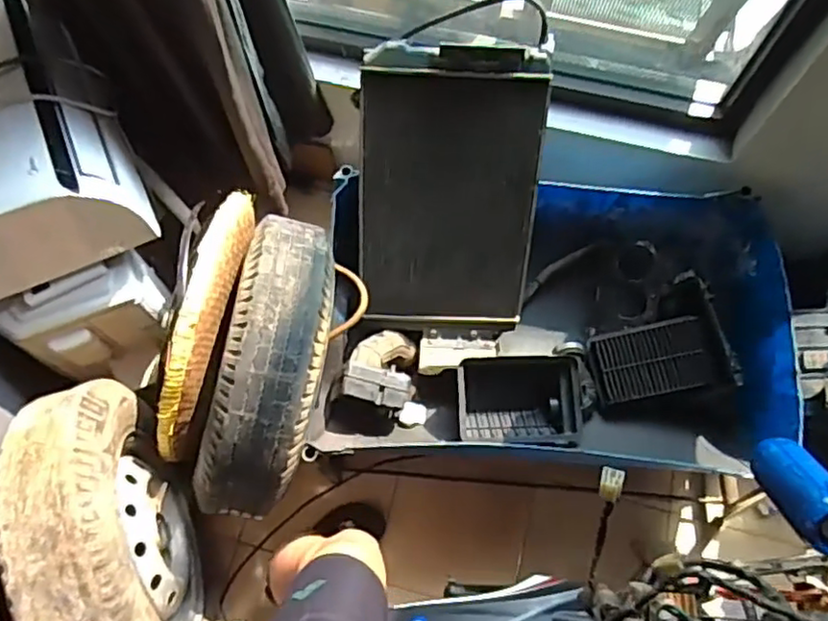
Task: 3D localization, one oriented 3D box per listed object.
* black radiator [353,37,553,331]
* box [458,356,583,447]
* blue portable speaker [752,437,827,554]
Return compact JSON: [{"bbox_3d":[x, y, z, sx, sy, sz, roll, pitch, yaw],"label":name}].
[{"bbox_3d":[0.070,-0.231,1.317,0.357,0.582,0.047,2,26,-4],"label":"black radiator"},{"bbox_3d":[0.217,0.193,1.348,0.264,0.115,0.186,2,68,0],"label":"box"},{"bbox_3d":[0.433,0.194,0.718,0.066,0.053,0.163,-5,28,-3],"label":"blue portable speaker"}]

